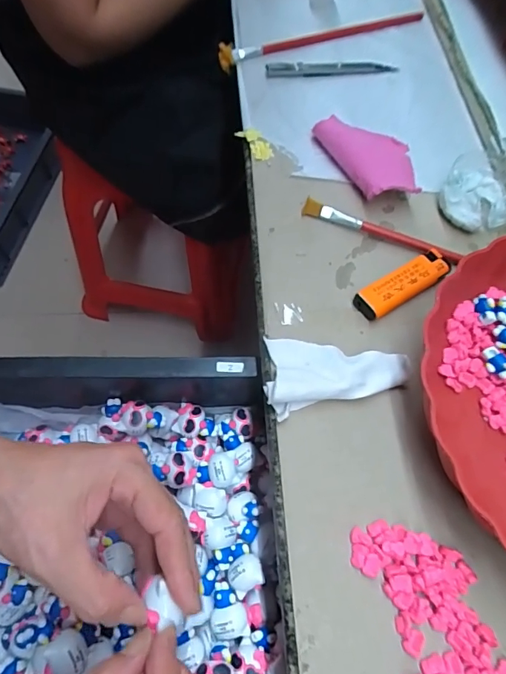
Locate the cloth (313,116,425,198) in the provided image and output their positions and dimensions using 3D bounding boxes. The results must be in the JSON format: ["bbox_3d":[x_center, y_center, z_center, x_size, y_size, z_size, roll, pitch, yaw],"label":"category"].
[{"bbox_3d":[0.101,-0.156,0.382,0.055,0.021,0.103,-22,67,-15],"label":"cloth"}]

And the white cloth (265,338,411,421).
[{"bbox_3d":[0.053,0.016,0.293,0.095,0.021,0.053,-12,65,-10],"label":"white cloth"}]

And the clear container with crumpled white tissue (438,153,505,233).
[{"bbox_3d":[0.190,-0.119,0.366,0.060,0.025,0.059,23,64,7],"label":"clear container with crumpled white tissue"}]

